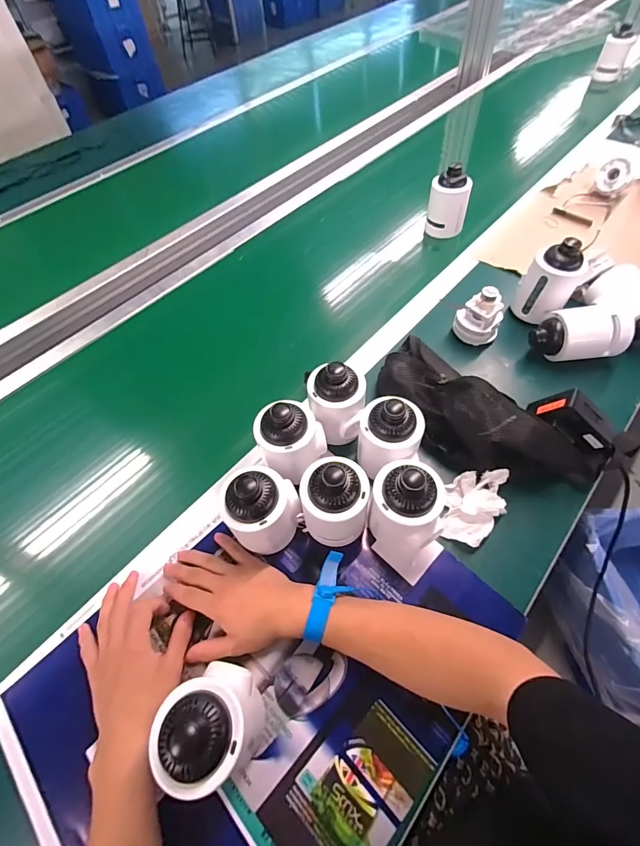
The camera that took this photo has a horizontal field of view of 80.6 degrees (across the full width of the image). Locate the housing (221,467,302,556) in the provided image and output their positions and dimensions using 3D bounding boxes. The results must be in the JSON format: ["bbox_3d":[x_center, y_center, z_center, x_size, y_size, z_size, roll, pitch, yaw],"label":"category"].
[{"bbox_3d":[-0.066,0.099,0.434,0.066,0.114,0.079,22,61,17],"label":"housing"}]

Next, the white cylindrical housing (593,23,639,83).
[{"bbox_3d":[0.872,-1.083,1.116,0.084,0.111,0.079,25,62,18],"label":"white cylindrical housing"}]

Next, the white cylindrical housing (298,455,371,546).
[{"bbox_3d":[0.018,0.088,0.437,0.073,0.129,0.071,-2,57,3],"label":"white cylindrical housing"}]

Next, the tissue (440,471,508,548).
[{"bbox_3d":[0.194,0.103,0.472,0.077,0.034,0.096,12,59,12],"label":"tissue"}]

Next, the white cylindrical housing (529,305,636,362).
[{"bbox_3d":[0.396,-0.131,0.576,0.124,0.075,0.066,-3,57,2],"label":"white cylindrical housing"}]

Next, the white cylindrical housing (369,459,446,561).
[{"bbox_3d":[0.099,0.098,0.430,0.080,0.121,0.083,-34,61,-17],"label":"white cylindrical housing"}]

